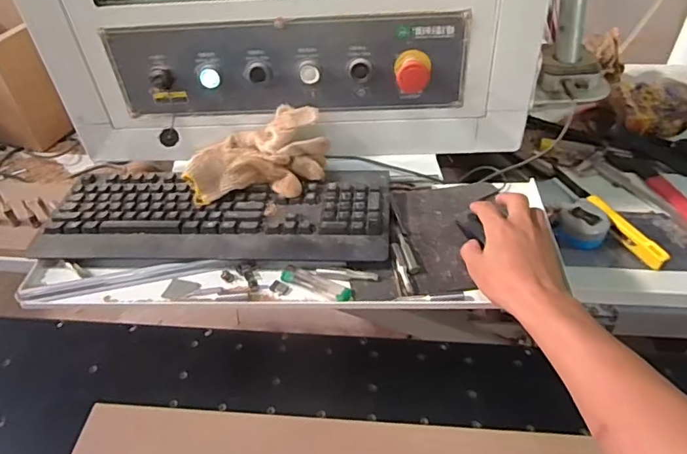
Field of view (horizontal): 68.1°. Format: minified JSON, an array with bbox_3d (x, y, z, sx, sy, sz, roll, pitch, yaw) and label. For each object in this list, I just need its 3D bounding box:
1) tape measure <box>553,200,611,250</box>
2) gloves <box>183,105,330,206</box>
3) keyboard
[{"bbox_3d":[0.354,-0.006,0.753,0.069,0.042,0.067,19,48,21],"label":"tape measure"},{"bbox_3d":[-0.115,-0.096,0.681,0.186,0.079,0.097,-3,43,0],"label":"gloves"},{"bbox_3d":[-0.161,-0.016,0.669,0.448,0.026,0.156,0,44,3],"label":"keyboard"}]

